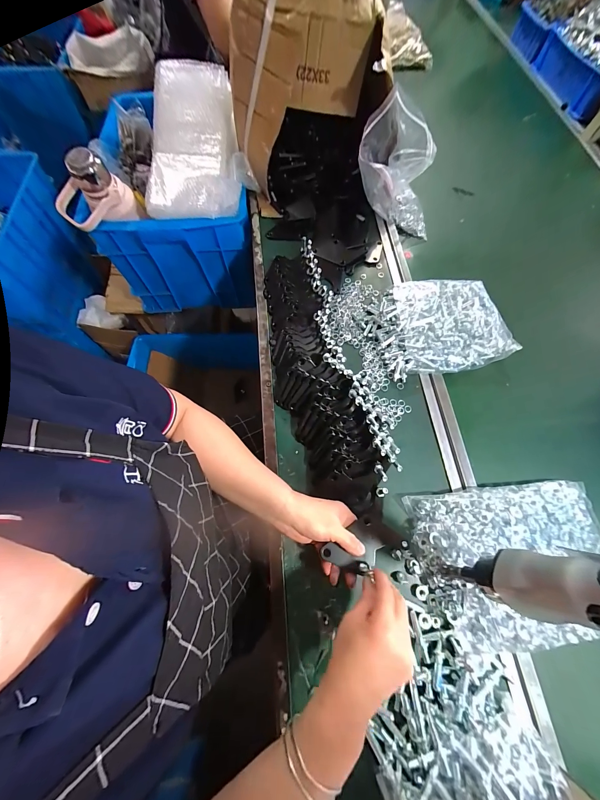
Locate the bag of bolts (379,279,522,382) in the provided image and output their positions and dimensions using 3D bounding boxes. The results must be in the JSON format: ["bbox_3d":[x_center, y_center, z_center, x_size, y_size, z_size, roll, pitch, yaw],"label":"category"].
[{"bbox_3d":[0.262,-0.147,0.528,0.232,0.036,0.194,-11,69,-5],"label":"bag of bolts"}]

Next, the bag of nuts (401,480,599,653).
[{"bbox_3d":[0.300,0.215,0.376,0.264,0.046,0.187,-5,68,-3],"label":"bag of nuts"}]

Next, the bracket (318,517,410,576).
[{"bbox_3d":[0.084,0.193,0.371,0.109,0.014,0.056,-22,70,-9],"label":"bracket"}]

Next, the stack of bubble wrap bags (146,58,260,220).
[{"bbox_3d":[-0.209,-0.536,0.592,0.214,0.067,0.309,6,88,0],"label":"stack of bubble wrap bags"}]

